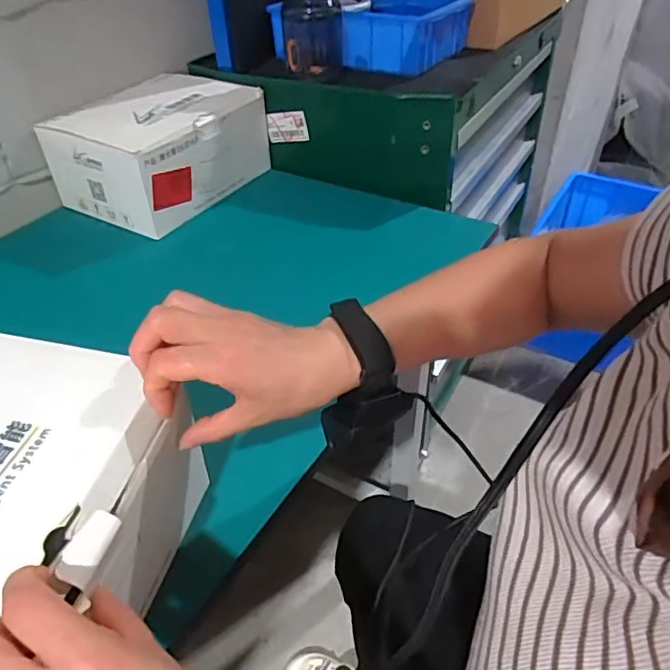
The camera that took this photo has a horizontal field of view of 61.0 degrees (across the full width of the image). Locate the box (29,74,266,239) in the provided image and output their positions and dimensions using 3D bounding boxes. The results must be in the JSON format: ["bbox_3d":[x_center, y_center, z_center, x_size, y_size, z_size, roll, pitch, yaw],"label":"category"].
[{"bbox_3d":[-0.269,-0.293,0.881,0.221,0.127,0.264,22,46,25],"label":"box"}]

